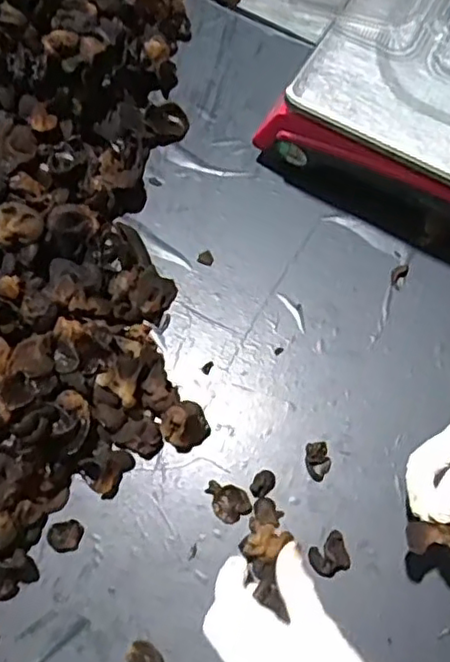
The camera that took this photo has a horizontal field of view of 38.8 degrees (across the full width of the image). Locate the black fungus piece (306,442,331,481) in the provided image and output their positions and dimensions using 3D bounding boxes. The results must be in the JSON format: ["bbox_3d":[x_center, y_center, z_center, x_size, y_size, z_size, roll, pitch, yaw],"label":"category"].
[{"bbox_3d":[0.074,0.103,0.505,0.020,0.009,0.029,-10,70,-1],"label":"black fungus piece"}]

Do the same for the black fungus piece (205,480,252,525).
[{"bbox_3d":[0.002,0.130,0.495,0.027,0.008,0.036,-33,73,-9],"label":"black fungus piece"}]

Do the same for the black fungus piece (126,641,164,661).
[{"bbox_3d":[-0.057,0.239,0.460,0.022,0.011,0.032,-22,71,-6],"label":"black fungus piece"}]

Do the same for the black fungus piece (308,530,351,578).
[{"bbox_3d":[0.079,0.169,0.481,0.029,0.007,0.027,-24,71,-6],"label":"black fungus piece"}]

